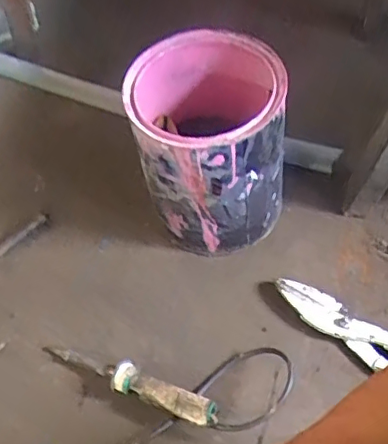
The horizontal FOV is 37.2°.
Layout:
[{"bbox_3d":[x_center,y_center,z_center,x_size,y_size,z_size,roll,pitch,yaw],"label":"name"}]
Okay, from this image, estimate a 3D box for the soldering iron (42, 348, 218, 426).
[{"bbox_3d":[-0.069,0.164,0.601,0.201,0.041,0.028,20,62,18],"label":"soldering iron"}]

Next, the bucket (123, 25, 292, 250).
[{"bbox_3d":[0.016,-0.093,0.662,0.154,0.210,0.192,-10,57,0],"label":"bucket"}]

